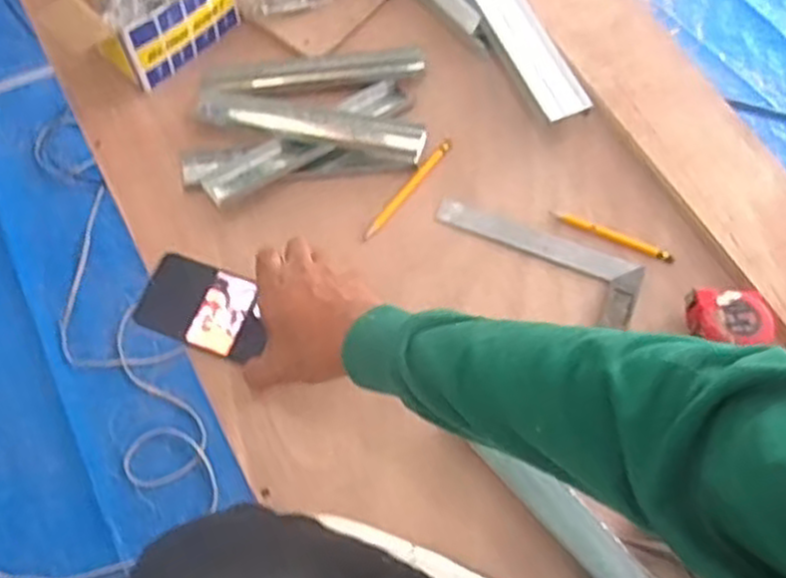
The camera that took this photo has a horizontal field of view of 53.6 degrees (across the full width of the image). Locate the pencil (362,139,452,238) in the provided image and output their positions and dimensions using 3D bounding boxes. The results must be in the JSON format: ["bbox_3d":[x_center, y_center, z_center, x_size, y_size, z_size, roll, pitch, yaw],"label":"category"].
[{"bbox_3d":[0.015,-0.097,0.754,0.010,0.006,0.135,36,71,11],"label":"pencil"}]

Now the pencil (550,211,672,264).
[{"bbox_3d":[0.209,-0.051,0.745,0.118,0.008,0.011,24,69,7],"label":"pencil"}]

